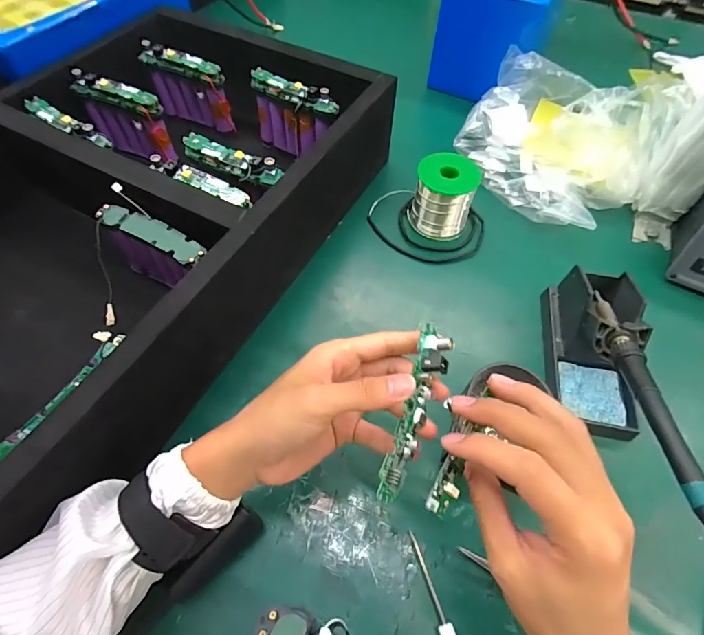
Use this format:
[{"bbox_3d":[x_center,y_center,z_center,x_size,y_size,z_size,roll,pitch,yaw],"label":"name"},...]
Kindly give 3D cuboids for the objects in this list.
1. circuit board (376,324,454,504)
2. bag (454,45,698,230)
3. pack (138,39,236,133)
[{"bbox_3d":[0.040,0.055,0.255,0.020,0.019,0.114,17,60,12],"label":"circuit board"},{"bbox_3d":[0.255,-0.237,0.514,0.223,0.112,0.248,19,59,12],"label":"bag"},{"bbox_3d":[-0.206,-0.291,0.531,0.106,0.088,0.026,24,61,11],"label":"pack"}]

